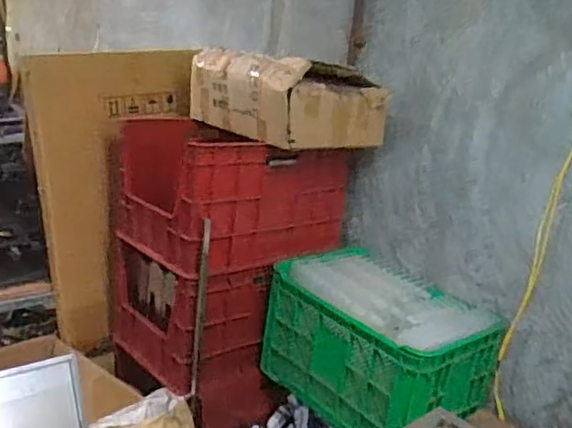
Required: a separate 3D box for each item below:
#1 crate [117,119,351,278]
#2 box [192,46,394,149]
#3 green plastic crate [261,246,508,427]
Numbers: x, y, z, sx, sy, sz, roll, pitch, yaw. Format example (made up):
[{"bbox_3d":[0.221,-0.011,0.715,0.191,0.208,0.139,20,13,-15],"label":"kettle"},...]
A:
[{"bbox_3d":[-0.146,-0.068,1.716,0.384,0.329,0.522,20,23,41],"label":"crate"},{"bbox_3d":[-0.009,-0.325,1.669,0.312,0.197,0.497,-8,21,-35],"label":"box"},{"bbox_3d":[0.233,0.338,1.571,0.347,0.310,0.521,-10,22,-38],"label":"green plastic crate"}]

